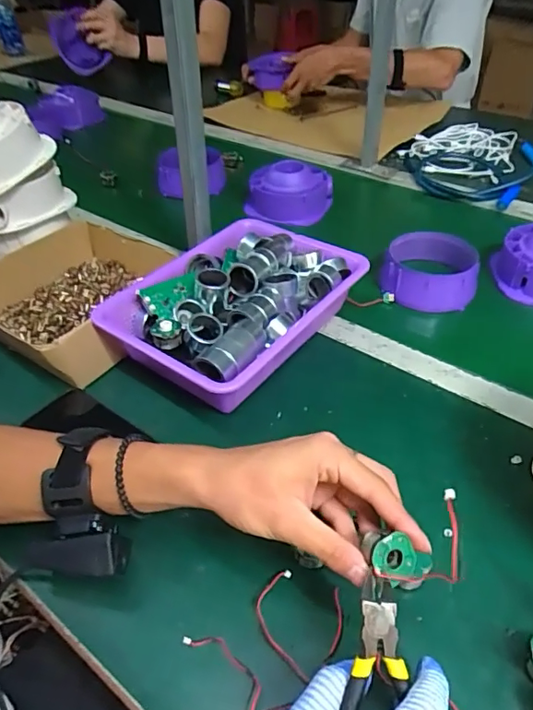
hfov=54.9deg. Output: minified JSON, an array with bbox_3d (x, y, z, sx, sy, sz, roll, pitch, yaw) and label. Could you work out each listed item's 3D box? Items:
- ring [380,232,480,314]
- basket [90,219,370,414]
[{"bbox_3d":[0.215,-0.112,0.678,0.115,0.049,0.107,-2,43,1],"label":"ring"},{"bbox_3d":[-0.035,-0.049,0.591,0.188,0.096,0.267,25,50,27],"label":"basket"}]

